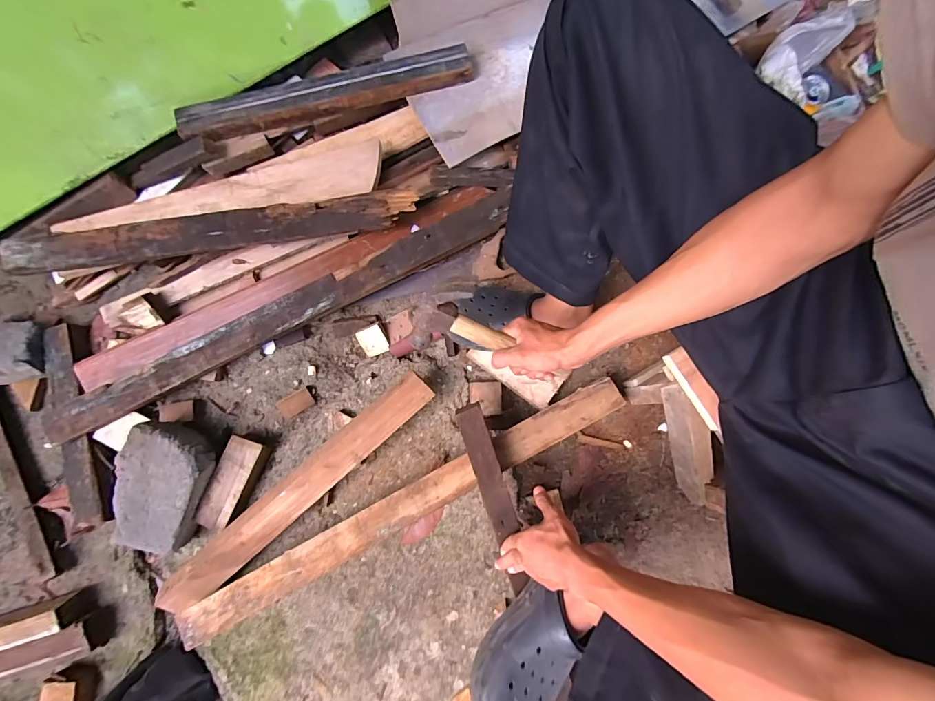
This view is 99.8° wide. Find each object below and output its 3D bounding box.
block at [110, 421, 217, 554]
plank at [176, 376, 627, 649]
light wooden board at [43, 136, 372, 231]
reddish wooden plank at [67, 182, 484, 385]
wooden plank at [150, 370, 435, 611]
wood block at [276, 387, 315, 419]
[{"bbox_3d":[-0.516,0.231,0.663,0.123,0.069,0.204,11,81,2],"label":"block"},{"bbox_3d":[-0.091,0.251,0.642,0.779,0.016,0.062,-28,82,-4],"label":"plank"},{"bbox_3d":[-0.431,-0.269,0.698,0.563,0.028,0.082,-13,80,-1],"label":"light wooden board"},{"bbox_3d":[-0.328,-0.130,0.735,0.812,0.030,0.090,-24,81,-4],"label":"reddish wooden plank"},{"bbox_3d":[-0.272,0.230,0.645,0.526,0.020,0.063,-40,110,-3],"label":"wooden plank"},{"bbox_3d":[-0.325,0.098,0.746,0.063,0.019,0.039,-33,82,-5],"label":"wood block"}]

